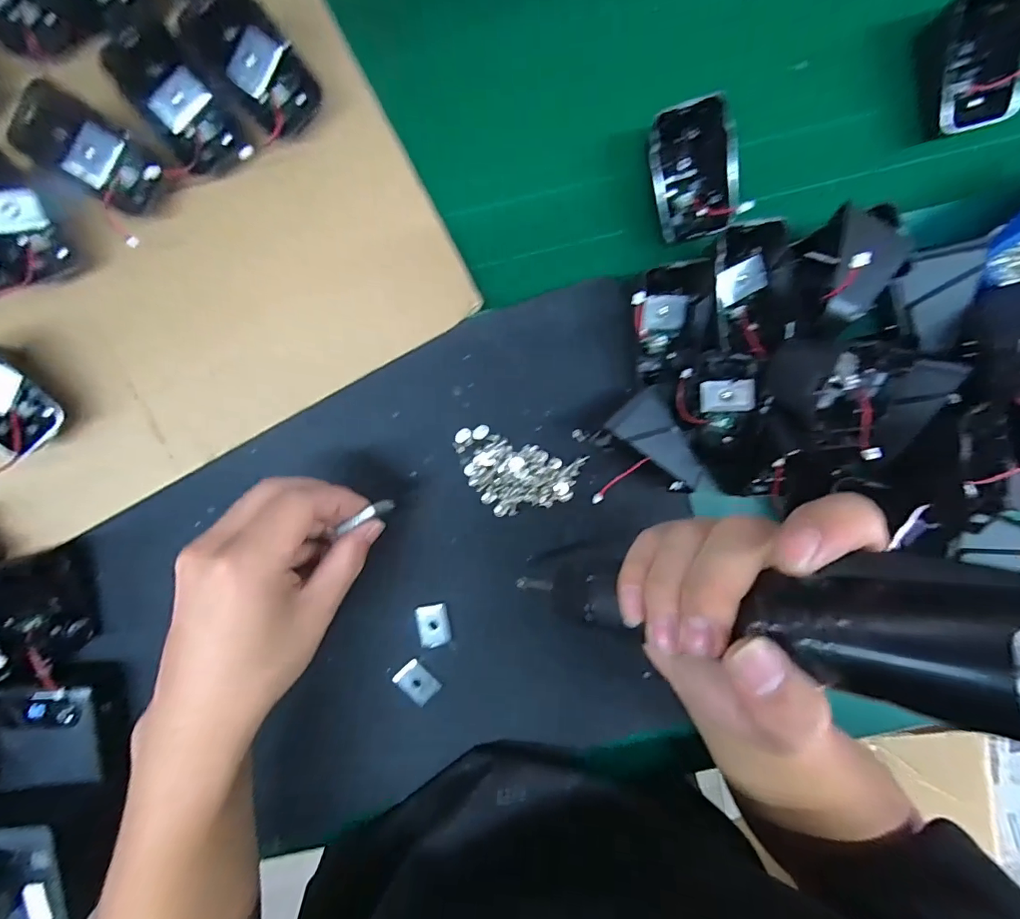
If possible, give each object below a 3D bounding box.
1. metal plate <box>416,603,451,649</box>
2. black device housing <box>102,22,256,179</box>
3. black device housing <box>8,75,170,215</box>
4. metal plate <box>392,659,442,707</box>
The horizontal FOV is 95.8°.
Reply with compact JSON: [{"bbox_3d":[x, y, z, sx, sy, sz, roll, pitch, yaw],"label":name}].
[{"bbox_3d":[-0.051,0.112,0.309,0.020,0.004,0.028,-6,97,0],"label":"metal plate"},{"bbox_3d":[-0.189,-0.202,0.265,0.039,0.013,0.073,-47,120,-7],"label":"black device housing"},{"bbox_3d":[-0.239,-0.177,0.266,0.073,0.021,0.040,31,95,-4],"label":"black device housing"},{"bbox_3d":[-0.062,0.151,0.312,0.020,0.005,0.029,-43,95,4],"label":"metal plate"}]

